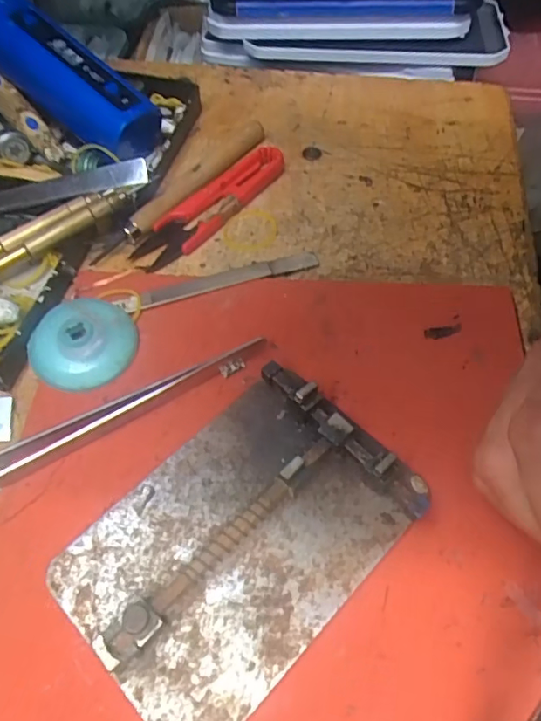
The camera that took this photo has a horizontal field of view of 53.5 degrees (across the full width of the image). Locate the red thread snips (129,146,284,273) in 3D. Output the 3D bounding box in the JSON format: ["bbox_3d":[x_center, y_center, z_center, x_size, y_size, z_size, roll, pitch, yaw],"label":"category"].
[{"bbox_3d":[-0.029,-0.081,0.276,0.024,0.010,0.096,39,66,22],"label":"red thread snips"}]

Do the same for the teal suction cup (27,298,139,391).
[{"bbox_3d":[-0.079,-0.008,0.227,0.044,0.015,0.039,-29,62,-17],"label":"teal suction cup"}]

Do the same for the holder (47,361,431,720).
[{"bbox_3d":[-0.011,0.058,0.184,0.080,0.016,0.112,40,66,22],"label":"holder"}]

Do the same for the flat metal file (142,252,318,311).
[{"bbox_3d":[-0.018,-0.040,0.253,0.086,0.004,0.011,-17,59,-10],"label":"flat metal file"}]

